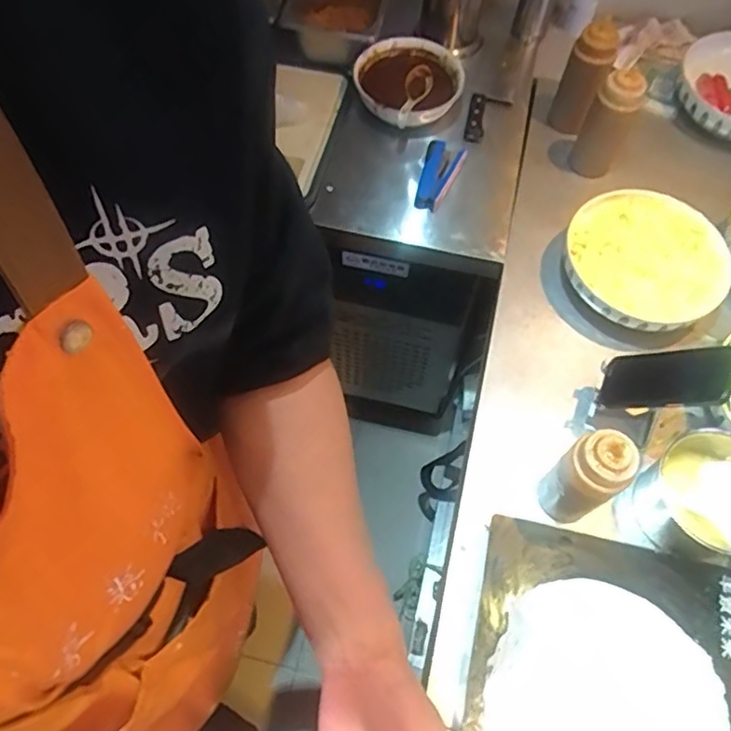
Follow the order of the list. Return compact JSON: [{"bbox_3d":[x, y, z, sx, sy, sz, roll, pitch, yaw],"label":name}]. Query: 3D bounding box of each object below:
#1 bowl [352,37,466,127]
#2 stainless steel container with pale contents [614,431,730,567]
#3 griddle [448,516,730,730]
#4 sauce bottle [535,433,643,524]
[{"bbox_3d":[0.074,-0.451,1.040,0.171,0.081,0.157,1,63,-2],"label":"bowl"},{"bbox_3d":[0.395,0.160,0.736,0.131,0.116,0.137,42,69,18],"label":"stainless steel container with pale contents"},{"bbox_3d":[0.248,0.377,0.643,0.302,0.030,0.390,14,63,5],"label":"griddle"},{"bbox_3d":[0.241,0.127,0.693,0.053,0.156,0.066,-31,68,-16],"label":"sauce bottle"}]

